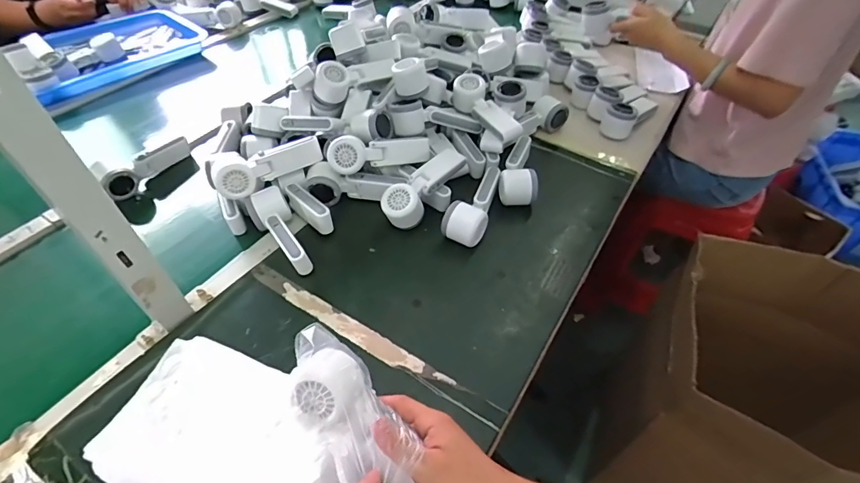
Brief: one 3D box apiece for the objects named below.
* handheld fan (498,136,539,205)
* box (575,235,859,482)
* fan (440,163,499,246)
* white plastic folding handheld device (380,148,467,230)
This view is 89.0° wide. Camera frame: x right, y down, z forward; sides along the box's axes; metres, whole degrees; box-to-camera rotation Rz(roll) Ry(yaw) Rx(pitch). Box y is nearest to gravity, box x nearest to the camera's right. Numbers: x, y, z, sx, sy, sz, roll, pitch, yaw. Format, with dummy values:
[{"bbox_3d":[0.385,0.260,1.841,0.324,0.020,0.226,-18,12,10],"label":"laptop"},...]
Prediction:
[{"bbox_3d":[0.158,-0.125,0.764,0.064,0.065,0.164,10,49,9],"label":"handheld fan"},{"bbox_3d":[0.715,0.333,0.857,0.567,0.440,0.432,20,51,17],"label":"box"},{"bbox_3d":[0.070,-0.063,0.709,0.066,0.051,0.171,14,49,12],"label":"fan"},{"bbox_3d":[-0.006,-0.080,0.708,0.062,0.071,0.164,31,55,25],"label":"white plastic folding handheld device"}]

